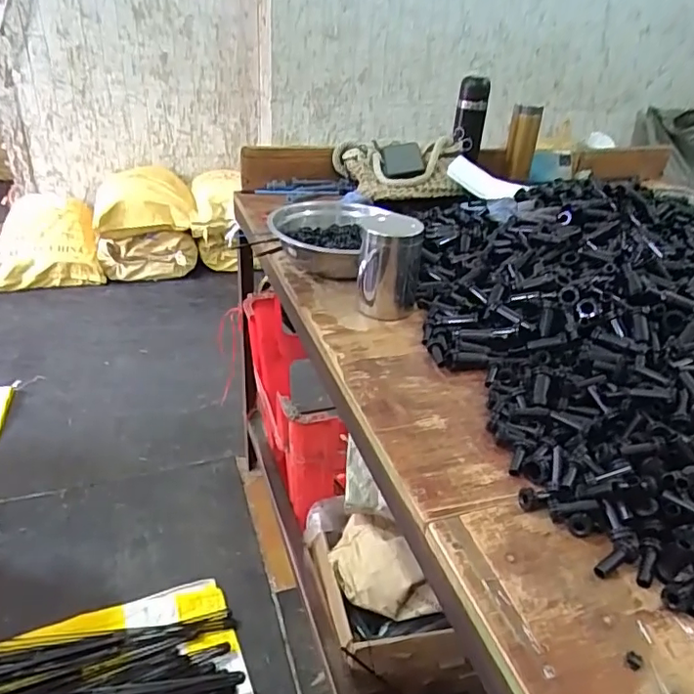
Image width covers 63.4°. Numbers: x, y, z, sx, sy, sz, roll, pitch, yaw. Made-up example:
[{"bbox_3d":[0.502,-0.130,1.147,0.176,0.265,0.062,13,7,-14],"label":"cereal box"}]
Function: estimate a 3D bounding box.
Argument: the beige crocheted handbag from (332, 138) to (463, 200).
[{"bbox_3d":[0.105,-0.358,1.125,0.256,0.082,0.195,3,32,-2],"label":"beige crocheted handbag"}]

